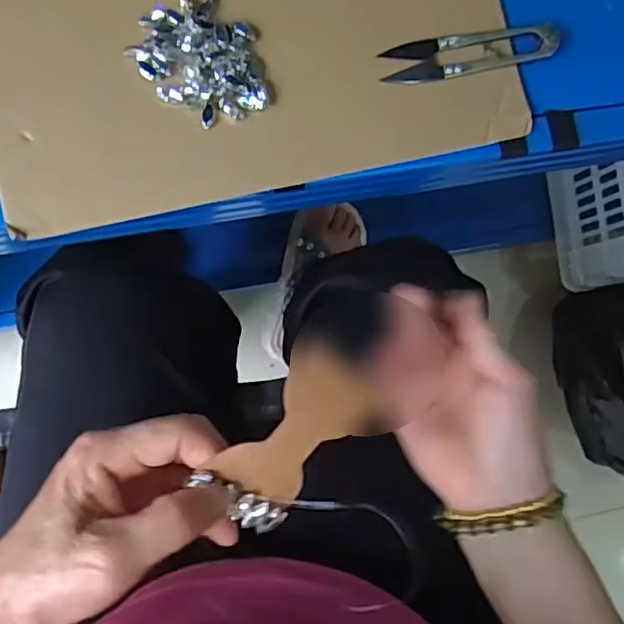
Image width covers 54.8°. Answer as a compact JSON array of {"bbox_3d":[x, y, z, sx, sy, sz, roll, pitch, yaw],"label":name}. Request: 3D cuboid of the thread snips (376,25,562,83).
[{"bbox_3d":[0.090,-0.146,0.338,0.100,0.013,0.022,-12,87,-8],"label":"thread snips"}]

